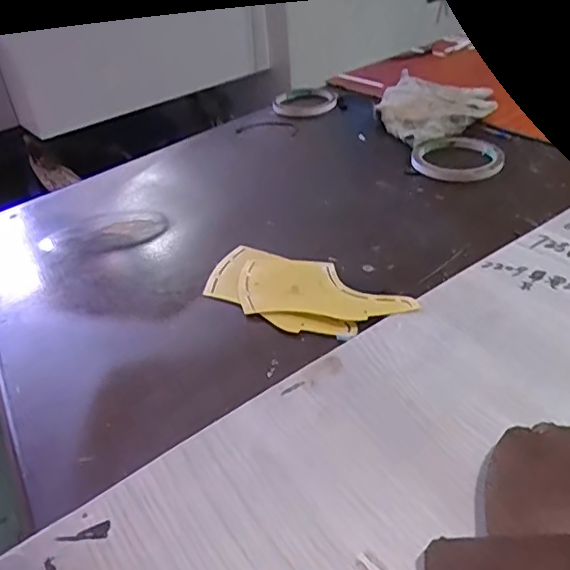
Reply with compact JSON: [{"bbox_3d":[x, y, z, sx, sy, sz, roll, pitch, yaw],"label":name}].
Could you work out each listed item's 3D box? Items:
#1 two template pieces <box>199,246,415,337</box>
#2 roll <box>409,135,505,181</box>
[{"bbox_3d":[0.010,0.006,0.450,0.167,0.007,0.078,21,43,31],"label":"two template pieces"},{"bbox_3d":[0.186,-0.138,0.615,0.092,0.012,0.097,-3,36,2],"label":"roll"}]

